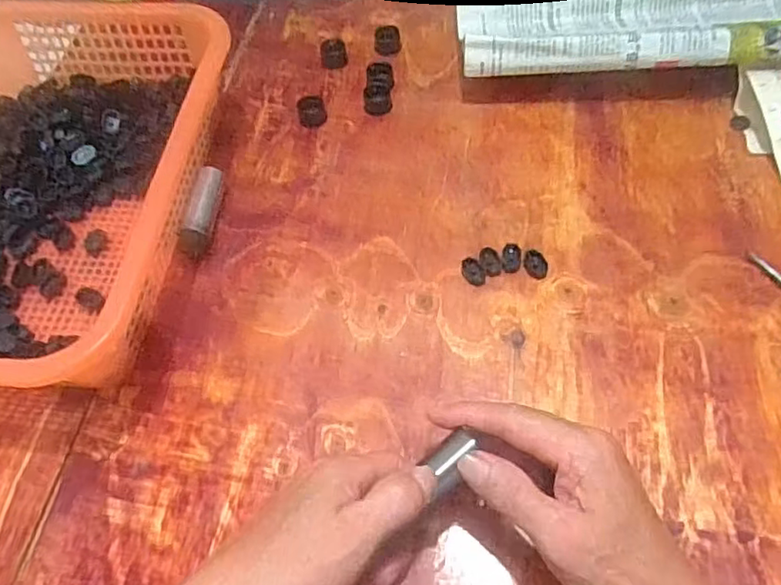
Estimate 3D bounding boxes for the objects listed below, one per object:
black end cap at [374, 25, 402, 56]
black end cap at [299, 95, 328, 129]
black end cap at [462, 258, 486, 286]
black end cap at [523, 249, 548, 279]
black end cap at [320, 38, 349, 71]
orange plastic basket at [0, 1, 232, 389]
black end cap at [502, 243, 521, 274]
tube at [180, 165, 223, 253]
[{"bbox_3d":[-0.003,-0.244,0.589,0.025,0.018,0.025,-2,59,3],"label":"black end cap"},{"bbox_3d":[-0.070,-0.163,0.547,0.024,0.020,0.023,-2,59,3],"label":"black end cap"},{"bbox_3d":[0.061,-0.016,0.448,0.014,0.004,0.023,-29,61,-13],"label":"black end cap"},{"bbox_3d":[0.108,-0.021,0.448,0.017,0.005,0.024,-8,59,-1],"label":"black end cap"},{"bbox_3d":[-0.055,-0.231,0.587,0.025,0.010,0.033,-6,59,0],"label":"black end cap"},{"bbox_3d":[-0.263,-0.092,0.473,0.250,0.091,0.351,4,59,6],"label":"orange plastic basket"},{"bbox_3d":[0.090,-0.026,0.453,0.014,0.006,0.025,5,59,7],"label":"black end cap"},{"bbox_3d":[-0.152,-0.067,0.489,0.017,0.022,0.075,5,59,7],"label":"tube"}]

